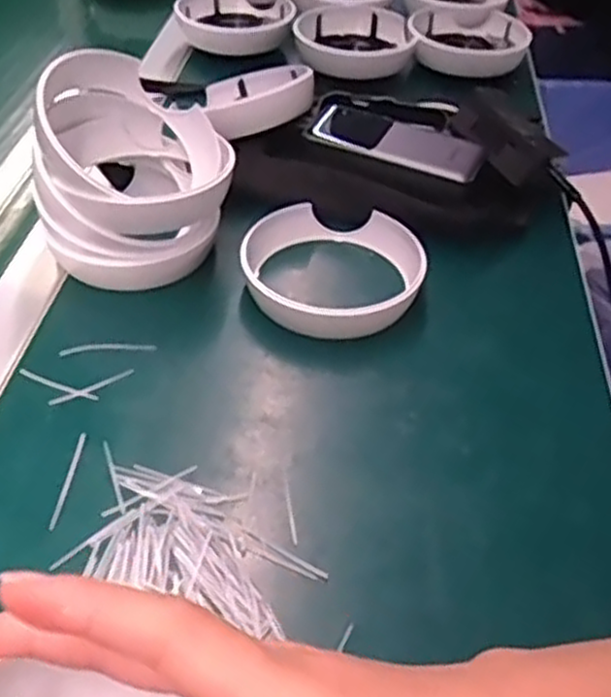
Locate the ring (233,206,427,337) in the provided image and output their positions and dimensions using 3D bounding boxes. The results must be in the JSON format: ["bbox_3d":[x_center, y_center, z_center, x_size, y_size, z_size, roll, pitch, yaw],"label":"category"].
[{"bbox_3d":[0.016,-0.053,0.491,0.117,0.032,0.105,4,44,1],"label":"ring"}]

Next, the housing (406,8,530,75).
[{"bbox_3d":[0.157,-0.299,0.732,0.111,0.032,0.101,11,44,9],"label":"housing"}]

